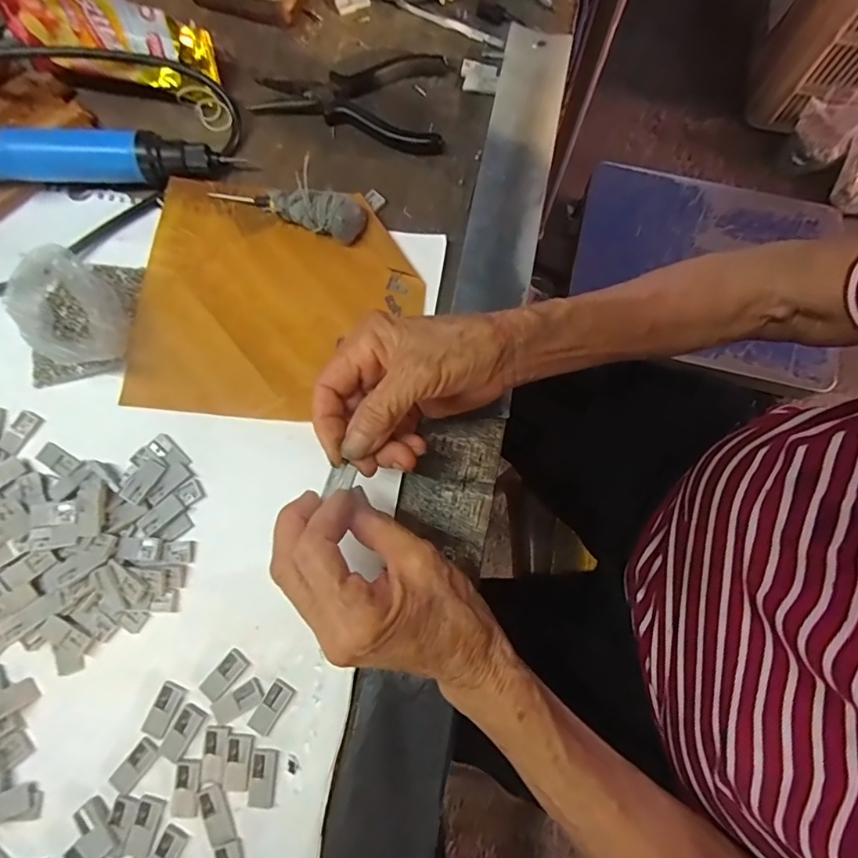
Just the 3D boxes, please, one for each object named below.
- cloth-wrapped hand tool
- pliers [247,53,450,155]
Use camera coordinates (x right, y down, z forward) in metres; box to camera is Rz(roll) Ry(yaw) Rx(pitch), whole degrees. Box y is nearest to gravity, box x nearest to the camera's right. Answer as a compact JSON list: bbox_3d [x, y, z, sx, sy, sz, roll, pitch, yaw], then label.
[{"bbox_3d":[-0.103,-0.164,0.358,0.116,0.028,0.029,21,76,6],"label":"cloth-wrapped hand tool"},{"bbox_3d":[-0.058,-0.266,0.391,0.151,0.015,0.086,12,75,4],"label":"pliers"}]

